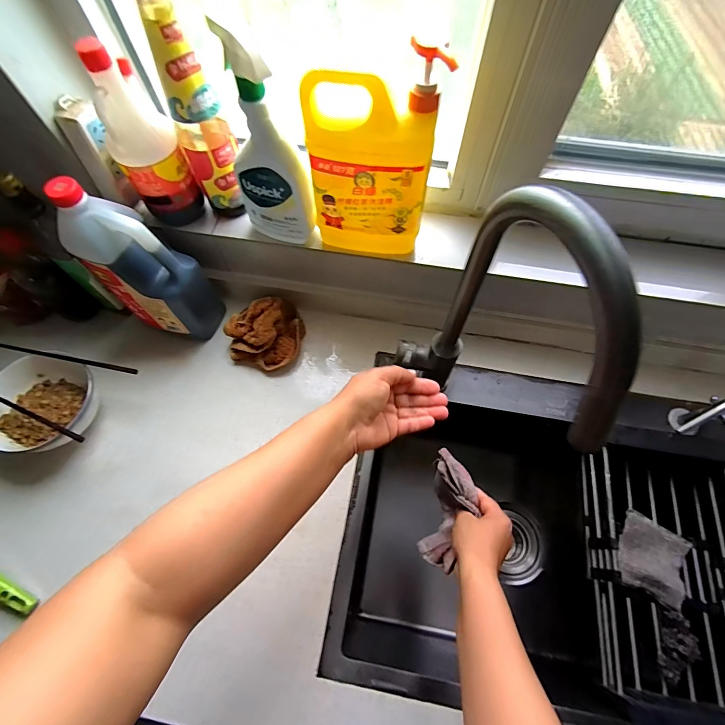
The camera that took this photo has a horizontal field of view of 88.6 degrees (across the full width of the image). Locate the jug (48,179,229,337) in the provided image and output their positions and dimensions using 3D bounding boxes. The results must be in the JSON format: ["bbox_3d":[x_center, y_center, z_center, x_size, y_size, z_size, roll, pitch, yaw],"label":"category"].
[{"bbox_3d":[-0.317,-0.133,0.558,0.129,0.257,0.107,29,68,13],"label":"jug"}]

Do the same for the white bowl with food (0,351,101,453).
[{"bbox_3d":[-0.473,0.066,0.561,0.155,0.072,0.142,0,65,0],"label":"white bowl with food"}]

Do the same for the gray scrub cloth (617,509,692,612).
[{"bbox_3d":[0.441,0.295,0.562,0.094,0.023,0.104,28,68,13],"label":"gray scrub cloth"}]

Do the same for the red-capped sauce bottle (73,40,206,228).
[{"bbox_3d":[-0.284,-0.279,0.492,0.080,0.207,0.063,-31,68,-13],"label":"red-capped sauce bottle"}]

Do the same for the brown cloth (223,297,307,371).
[{"bbox_3d":[-0.159,-0.049,0.616,0.132,0.075,0.119,-31,68,-13],"label":"brown cloth"}]

